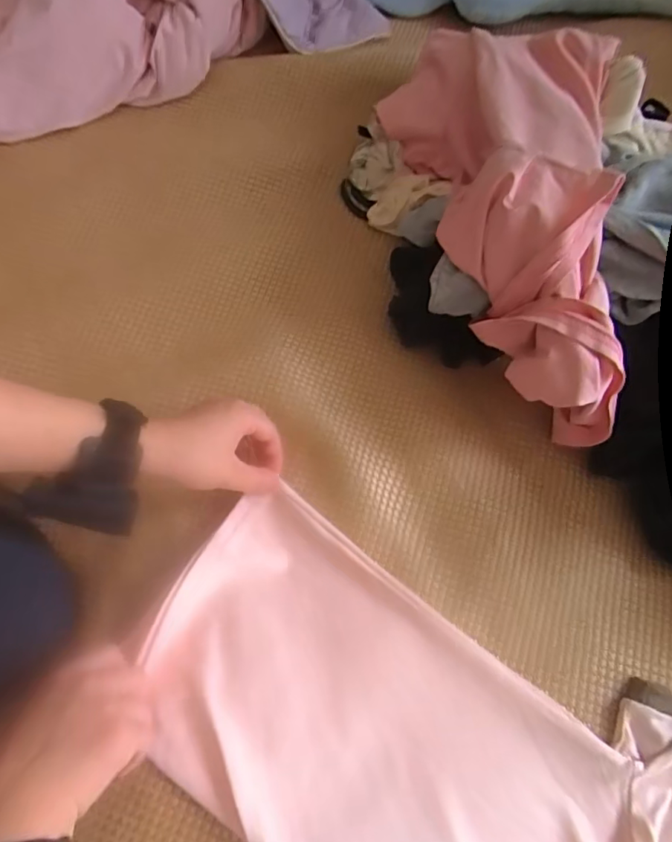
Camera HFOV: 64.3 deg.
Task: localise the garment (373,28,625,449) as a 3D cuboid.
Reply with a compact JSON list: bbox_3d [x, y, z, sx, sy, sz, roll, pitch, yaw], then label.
[{"bbox_3d":[0.169,-0.197,0.469,0.176,0.124,0.421,-10,67,-7],"label":"garment"}]

